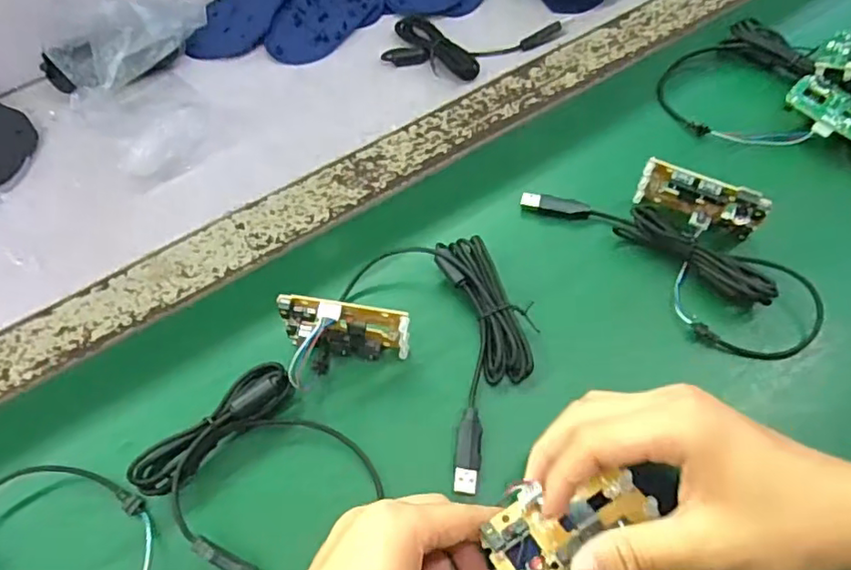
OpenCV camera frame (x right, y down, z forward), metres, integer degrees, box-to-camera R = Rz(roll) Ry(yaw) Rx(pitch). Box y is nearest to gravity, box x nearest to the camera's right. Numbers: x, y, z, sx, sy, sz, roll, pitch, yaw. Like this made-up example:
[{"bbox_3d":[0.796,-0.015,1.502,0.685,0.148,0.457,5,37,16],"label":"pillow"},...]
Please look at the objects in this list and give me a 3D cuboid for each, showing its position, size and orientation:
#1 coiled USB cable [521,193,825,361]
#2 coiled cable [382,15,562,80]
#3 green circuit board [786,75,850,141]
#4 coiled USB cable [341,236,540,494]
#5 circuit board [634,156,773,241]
[{"bbox_3d":[0.148,-0.015,0.382,0.193,0.023,0.067,27,65,17],"label":"coiled USB cable"},{"bbox_3d":[0.036,-0.202,0.506,0.136,0.010,0.070,14,62,11],"label":"coiled cable"},{"bbox_3d":[0.299,-0.117,0.429,0.082,0.022,0.048,39,70,22],"label":"green circuit board"},{"bbox_3d":[0.019,0.031,0.370,0.093,0.018,0.157,-29,63,-13],"label":"coiled USB cable"},{"bbox_3d":[0.176,-0.055,0.389,0.076,0.045,0.017,28,66,18],"label":"circuit board"}]

